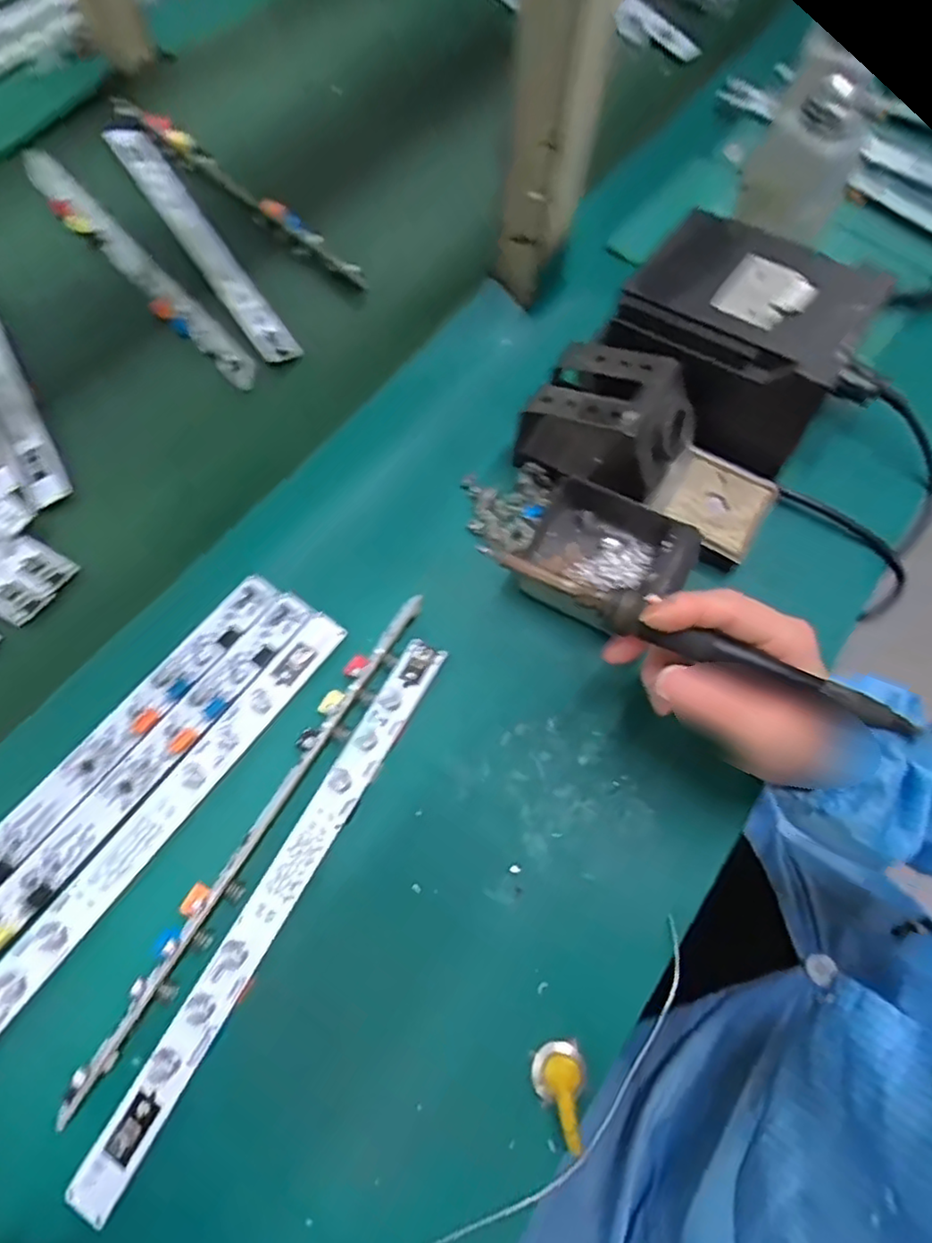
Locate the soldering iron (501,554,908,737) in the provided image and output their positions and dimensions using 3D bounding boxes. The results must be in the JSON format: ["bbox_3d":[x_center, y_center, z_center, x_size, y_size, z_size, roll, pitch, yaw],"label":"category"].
[{"bbox_3d":[0.103,0.008,0.303,0.188,0.016,0.014,24,68,10],"label":"soldering iron"}]

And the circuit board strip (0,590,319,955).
[{"bbox_3d":[-0.182,0.096,0.335,0.022,0.008,0.287,35,70,11],"label":"circuit board strip"}]

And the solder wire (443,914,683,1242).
[{"bbox_3d":[0.025,0.237,0.292,0.242,0.008,0.043,-38,74,-17],"label":"solder wire"}]

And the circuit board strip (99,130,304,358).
[{"bbox_3d":[-0.211,-0.303,0.514,0.030,0.014,0.292,-32,72,-15],"label":"circuit board strip"}]

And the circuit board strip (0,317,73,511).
[{"bbox_3d":[-0.333,-0.194,0.454,0.027,0.007,0.288,-29,72,-14],"label":"circuit board strip"}]

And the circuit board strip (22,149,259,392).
[{"bbox_3d":[-0.250,-0.268,0.489,0.027,0.012,0.288,-40,75,-17],"label":"circuit board strip"}]

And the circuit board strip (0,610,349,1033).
[{"bbox_3d":[-0.163,0.107,0.334,0.022,0.011,0.287,34,69,11],"label":"circuit board strip"}]

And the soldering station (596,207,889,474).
[{"bbox_3d":[0.173,-0.184,0.424,0.140,0.088,0.111,33,70,11],"label":"soldering station"}]

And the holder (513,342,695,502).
[{"bbox_3d":[0.090,-0.125,0.411,0.094,0.065,0.078,38,71,12],"label":"holder"}]

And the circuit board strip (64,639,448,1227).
[{"bbox_3d":[-0.090,0.131,0.327,0.020,0.010,0.286,28,69,9],"label":"circuit board strip"}]

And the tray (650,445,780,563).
[{"bbox_3d":[0.160,-0.078,0.421,0.066,0.016,0.064,34,70,11],"label":"tray"}]

